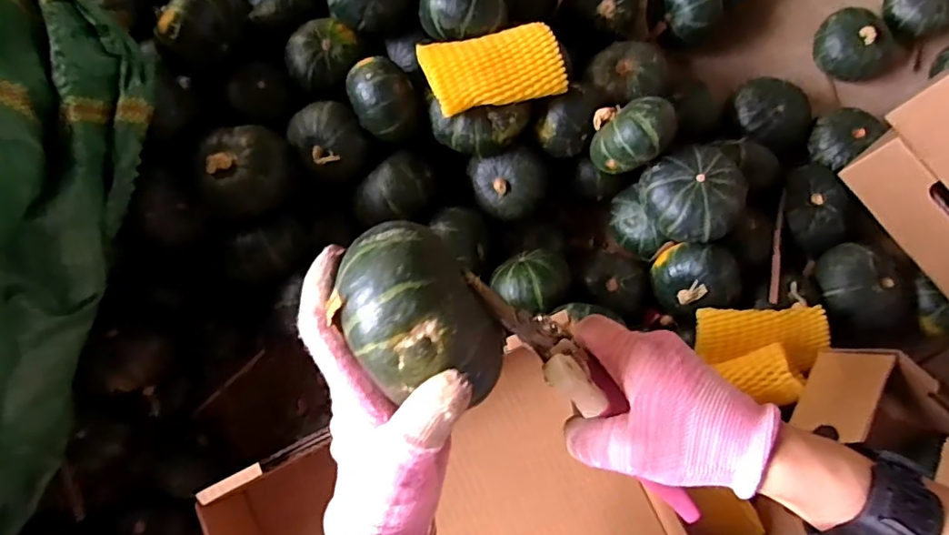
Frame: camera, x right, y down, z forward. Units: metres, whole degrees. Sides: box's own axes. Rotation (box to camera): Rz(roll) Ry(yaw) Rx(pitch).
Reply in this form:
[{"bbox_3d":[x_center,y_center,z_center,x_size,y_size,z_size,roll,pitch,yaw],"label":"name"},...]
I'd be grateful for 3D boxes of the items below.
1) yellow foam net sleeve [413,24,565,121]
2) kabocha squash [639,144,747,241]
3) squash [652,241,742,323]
[{"bbox_3d":[0.018,-0.182,0.510,0.123,0.023,0.070,-17,76,-4],"label":"yellow foam net sleeve"},{"bbox_3d":[0.215,-0.068,0.554,0.089,0.064,0.089,0,75,0],"label":"kabocha squash"},{"bbox_3d":[0.221,0.012,0.564,0.069,0.066,0.078,-30,77,-7],"label":"squash"}]

